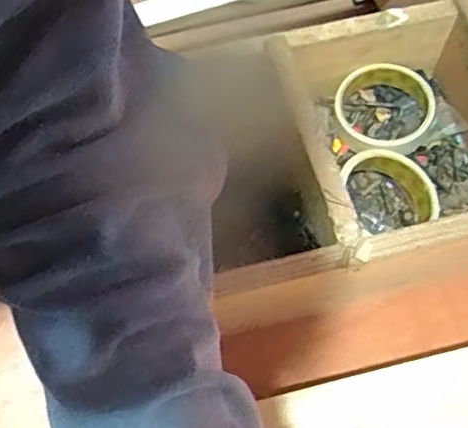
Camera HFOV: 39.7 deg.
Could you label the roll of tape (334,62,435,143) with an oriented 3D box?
[{"bbox_3d":[0.135,-0.094,0.595,0.083,0.052,0.081,0,65,-1],"label":"roll of tape"}]

